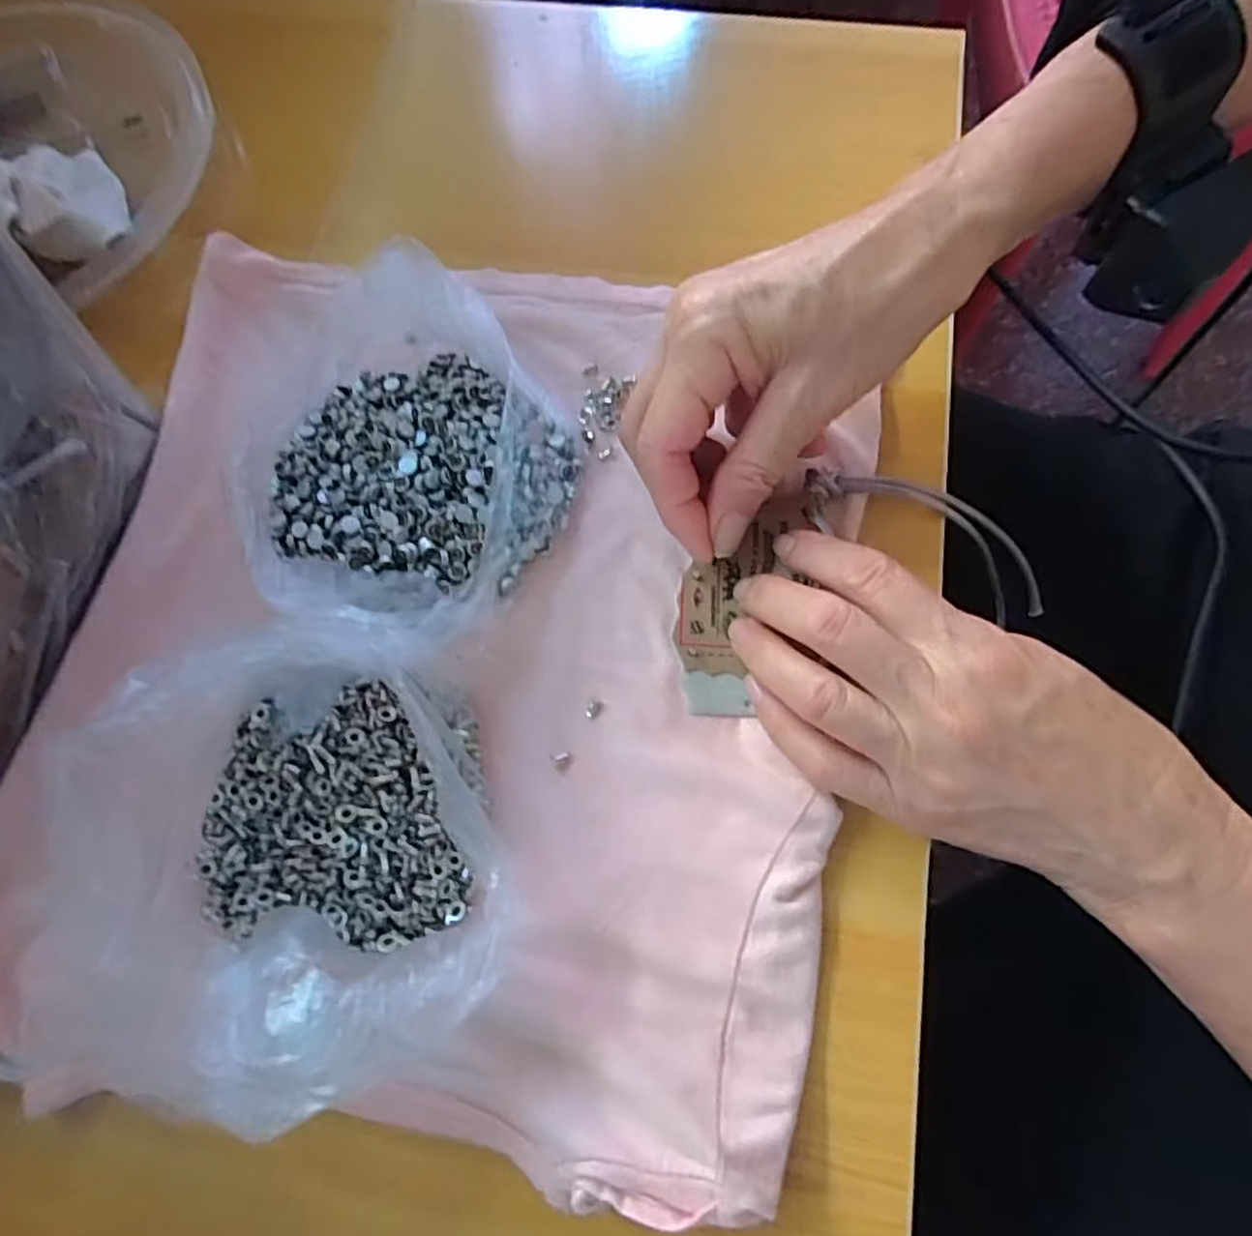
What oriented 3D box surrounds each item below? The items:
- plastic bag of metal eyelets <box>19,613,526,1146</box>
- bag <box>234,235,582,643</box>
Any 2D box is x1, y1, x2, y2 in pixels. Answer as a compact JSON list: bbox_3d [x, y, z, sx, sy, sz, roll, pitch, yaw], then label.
[{"bbox_3d":[-0.103,0.073,0.205,0.140,0.053,0.134,22,74,9],"label":"plastic bag of metal eyelets"},{"bbox_3d":[-0.091,-0.066,0.260,0.129,0.039,0.147,-43,75,-11],"label":"bag"}]

